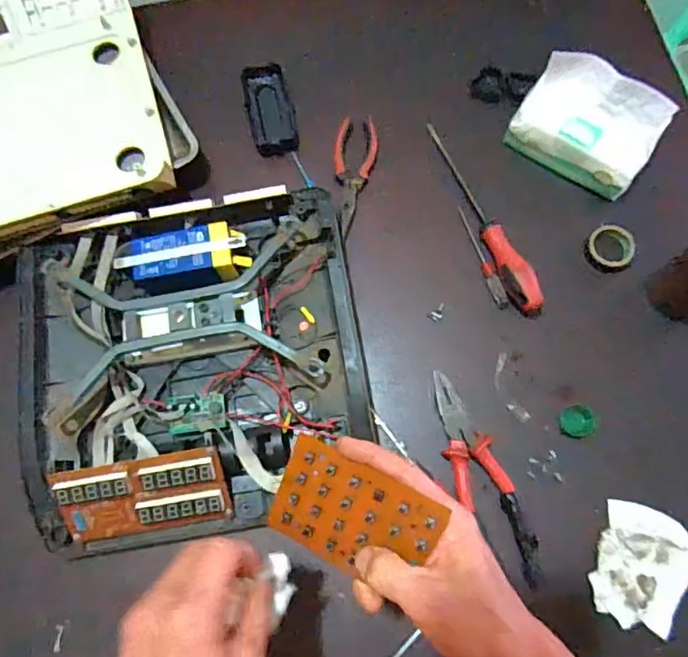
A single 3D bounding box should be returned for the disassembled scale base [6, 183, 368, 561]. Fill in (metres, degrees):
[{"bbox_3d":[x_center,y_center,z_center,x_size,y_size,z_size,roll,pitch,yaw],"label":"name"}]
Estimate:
[{"bbox_3d":[-0.150,0.030,0.540,0.323,0.060,0.321,-10,74,-1],"label":"disassembled scale base"}]

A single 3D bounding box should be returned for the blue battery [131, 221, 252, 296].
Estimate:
[{"bbox_3d":[-0.159,-0.071,0.574,0.125,0.052,0.058,-6,74,0],"label":"blue battery"}]

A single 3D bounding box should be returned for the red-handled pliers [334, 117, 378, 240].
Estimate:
[{"bbox_3d":[0.010,-0.175,0.628,0.049,0.008,0.148,6,74,4],"label":"red-handled pliers"}]

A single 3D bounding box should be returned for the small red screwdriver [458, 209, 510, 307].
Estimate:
[{"bbox_3d":[0.149,-0.076,0.597,0.012,0.010,0.121,-20,74,-4],"label":"small red screwdriver"}]

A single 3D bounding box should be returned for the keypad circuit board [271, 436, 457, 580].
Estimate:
[{"bbox_3d":[0.004,0.121,0.356,0.105,0.004,0.067,23,95,21],"label":"keypad circuit board"}]

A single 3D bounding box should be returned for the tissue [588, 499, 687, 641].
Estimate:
[{"bbox_3d":[0.270,0.216,0.500,0.076,0.021,0.102,26,77,9],"label":"tissue"}]

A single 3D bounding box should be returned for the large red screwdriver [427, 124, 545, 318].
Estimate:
[{"bbox_3d":[0.154,-0.129,0.603,0.029,0.034,0.254,-18,74,-3],"label":"large red screwdriver"}]

